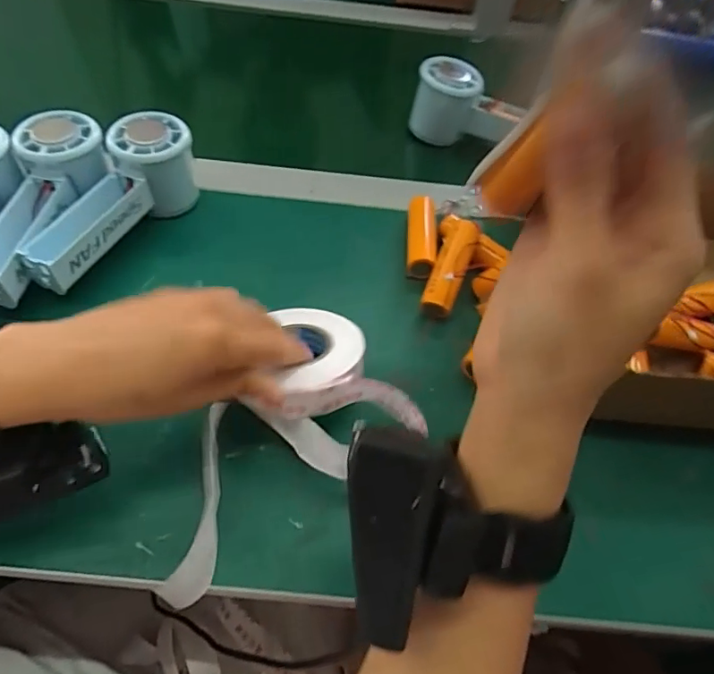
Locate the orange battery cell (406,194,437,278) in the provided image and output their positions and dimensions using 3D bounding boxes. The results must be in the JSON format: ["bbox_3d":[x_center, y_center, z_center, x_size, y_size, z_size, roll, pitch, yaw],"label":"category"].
[{"bbox_3d":[0.051,-0.079,0.405,0.023,0.023,0.080,6,55,-1],"label":"orange battery cell"}]

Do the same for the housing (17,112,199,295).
[{"bbox_3d":[-0.176,-0.098,0.374,0.047,0.058,0.143,26,57,13],"label":"housing"}]

